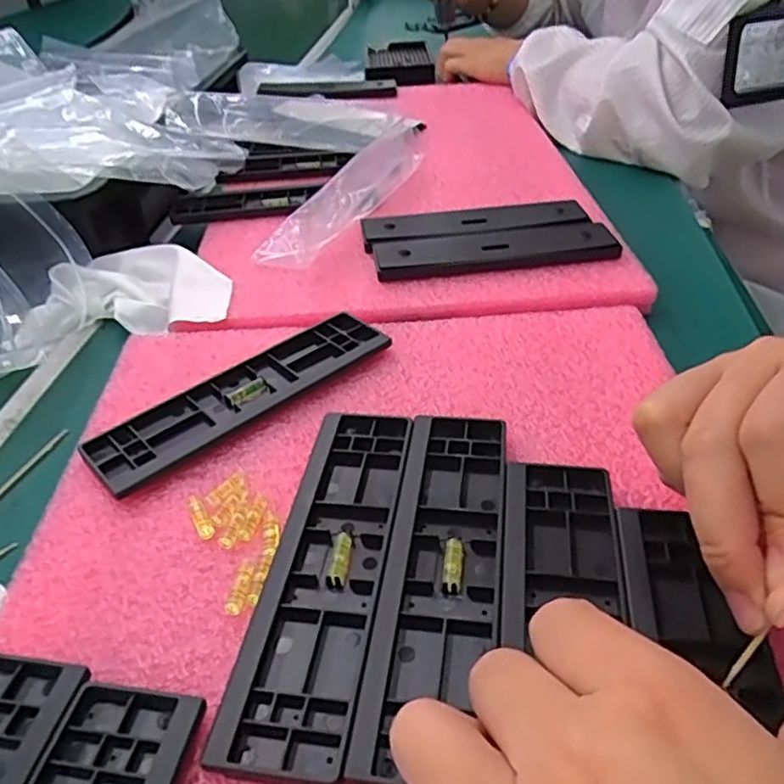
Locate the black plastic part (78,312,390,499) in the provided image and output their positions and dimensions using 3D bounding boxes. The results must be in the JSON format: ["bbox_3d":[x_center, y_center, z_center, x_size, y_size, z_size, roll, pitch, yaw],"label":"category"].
[{"bbox_3d":[-0.074,0.001,0.337,0.156,0.009,0.044,-31,45,-29],"label":"black plastic part"}]

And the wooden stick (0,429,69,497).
[{"bbox_3d":[-0.184,0.038,0.335,0.005,0.004,0.061,8,40,16],"label":"wooden stick"}]

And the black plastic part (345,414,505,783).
[{"bbox_3d":[0.019,0.064,0.250,0.042,0.008,0.156,3,39,10],"label":"black plastic part"}]

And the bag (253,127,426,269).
[{"bbox_3d":[-0.024,-0.166,0.525,0.046,0.026,0.247,12,41,21],"label":"bag"}]

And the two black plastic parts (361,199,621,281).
[{"bbox_3d":[0.062,-0.106,0.454,0.157,0.013,0.083,-7,38,-2],"label":"two black plastic parts"}]

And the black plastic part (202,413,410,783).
[{"bbox_3d":[-0.024,0.063,0.254,0.041,0.008,0.157,2,39,9],"label":"black plastic part"}]

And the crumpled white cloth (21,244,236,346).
[{"bbox_3d":[-0.175,-0.068,0.443,0.138,0.028,0.083,-6,38,-2],"label":"crumpled white cloth"}]

